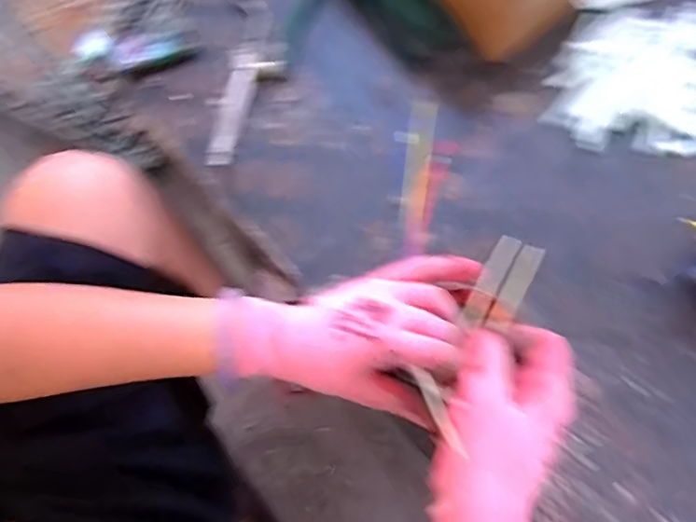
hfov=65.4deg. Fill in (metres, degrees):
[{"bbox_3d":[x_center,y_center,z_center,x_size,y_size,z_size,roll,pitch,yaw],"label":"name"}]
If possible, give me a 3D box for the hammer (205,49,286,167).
[{"bbox_3d":[-0.088,-0.128,0.454,0.049,0.011,0.111,13,74,4],"label":"hammer"}]

